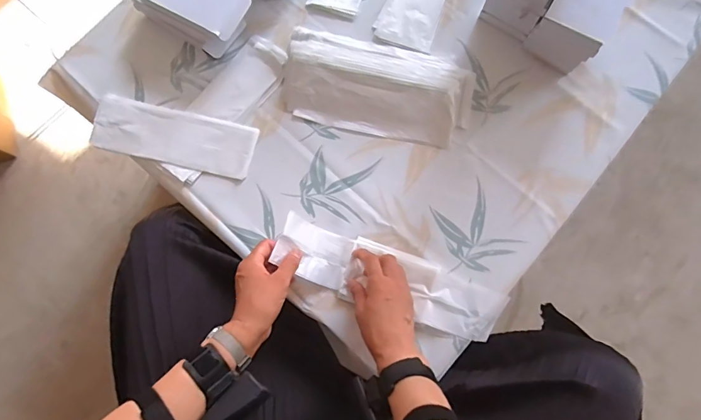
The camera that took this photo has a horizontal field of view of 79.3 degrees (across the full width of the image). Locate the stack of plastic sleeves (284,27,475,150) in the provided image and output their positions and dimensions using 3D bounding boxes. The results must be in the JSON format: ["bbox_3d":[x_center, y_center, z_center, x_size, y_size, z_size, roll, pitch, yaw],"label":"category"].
[{"bbox_3d":[0.041,-0.195,0.660,0.290,0.040,0.155,17,79,5],"label":"stack of plastic sleeves"}]

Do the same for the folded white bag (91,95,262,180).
[{"bbox_3d":[-0.278,-0.117,0.664,0.254,0.012,0.088,13,78,4],"label":"folded white bag"}]

